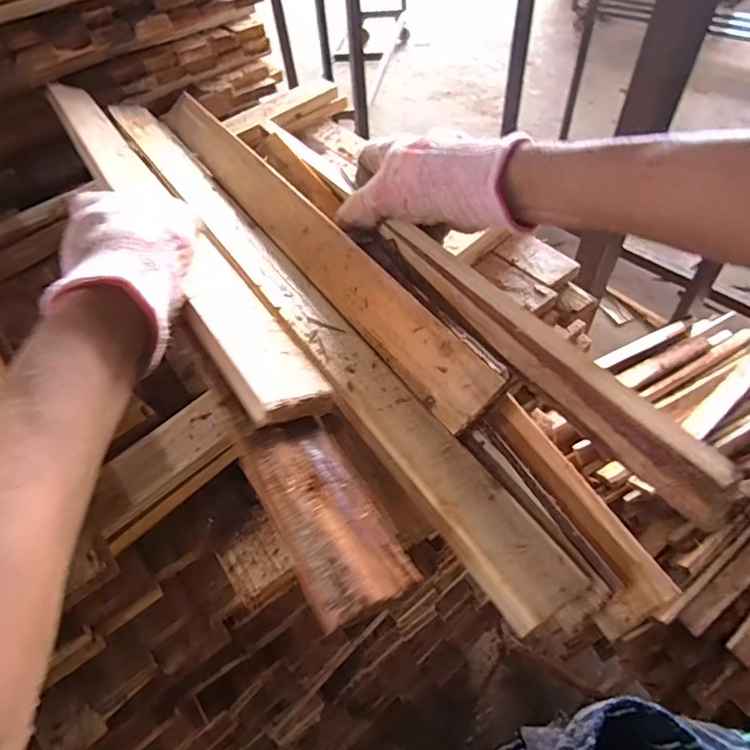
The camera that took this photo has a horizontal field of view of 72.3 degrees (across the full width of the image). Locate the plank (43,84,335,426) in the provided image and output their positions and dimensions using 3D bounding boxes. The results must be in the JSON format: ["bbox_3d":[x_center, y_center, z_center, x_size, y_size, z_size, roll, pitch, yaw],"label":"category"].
[{"bbox_3d":[-0.174,-0.131,0.387,0.050,0.012,0.481,-11,45,-38],"label":"plank"}]

